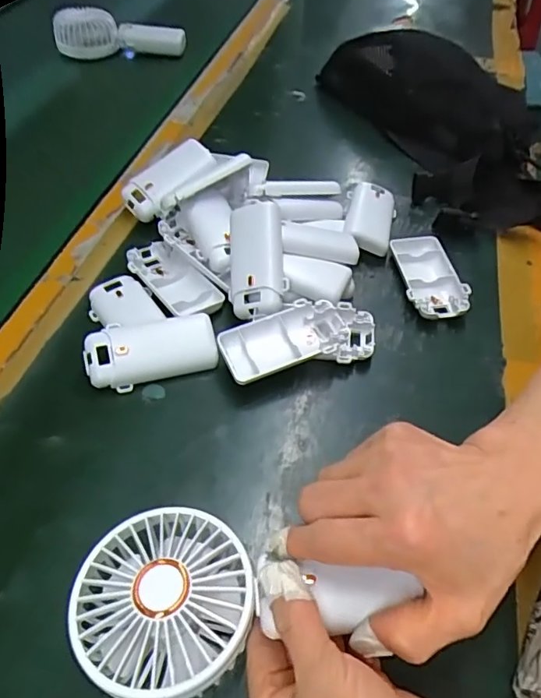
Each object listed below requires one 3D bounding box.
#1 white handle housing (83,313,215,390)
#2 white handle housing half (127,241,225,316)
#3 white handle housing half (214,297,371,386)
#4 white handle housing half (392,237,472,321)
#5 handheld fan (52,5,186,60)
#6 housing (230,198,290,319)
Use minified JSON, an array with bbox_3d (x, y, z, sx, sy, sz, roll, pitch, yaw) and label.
[{"bbox_3d":[-0.089,0.000,0.369,0.092,0.024,0.043,-14,54,-13],"label":"white handle housing"},{"bbox_3d":[-0.083,-0.058,0.413,0.042,0.014,0.095,-35,61,-26],"label":"white handle housing half"},{"bbox_3d":[0.023,-0.007,0.380,0.118,0.027,0.054,-13,54,-12],"label":"white handle housing half"},{"bbox_3d":[0.136,-0.063,0.432,0.047,0.017,0.094,-6,53,-7],"label":"white handle housing half"},{"bbox_3d":[-0.223,-0.461,0.728,0.195,0.065,0.033,3,52,0],"label":"handheld fan"},{"bbox_3d":[-0.011,-0.075,0.401,0.043,0.019,0.100,-1,71,-4],"label":"housing"}]

